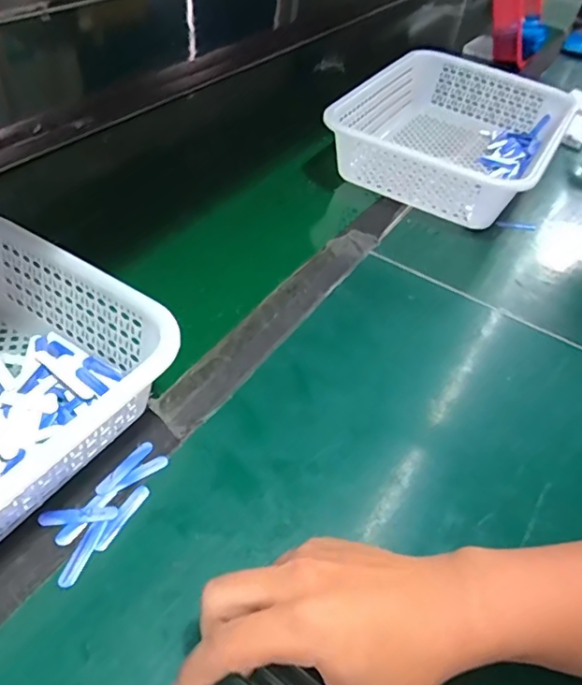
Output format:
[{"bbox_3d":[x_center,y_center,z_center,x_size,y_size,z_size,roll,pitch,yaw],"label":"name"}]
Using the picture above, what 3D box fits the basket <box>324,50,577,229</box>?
[{"bbox_3d":[0.226,-0.290,0.752,0.264,0.089,0.357,25,49,17],"label":"basket"}]

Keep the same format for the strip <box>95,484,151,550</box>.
[{"bbox_3d":[-0.114,0.117,0.363,0.011,0.004,0.050,23,46,16],"label":"strip"}]

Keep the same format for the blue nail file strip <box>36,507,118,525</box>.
[{"bbox_3d":[-0.142,0.115,0.358,0.051,0.004,0.009,-1,45,-8],"label":"blue nail file strip"}]

